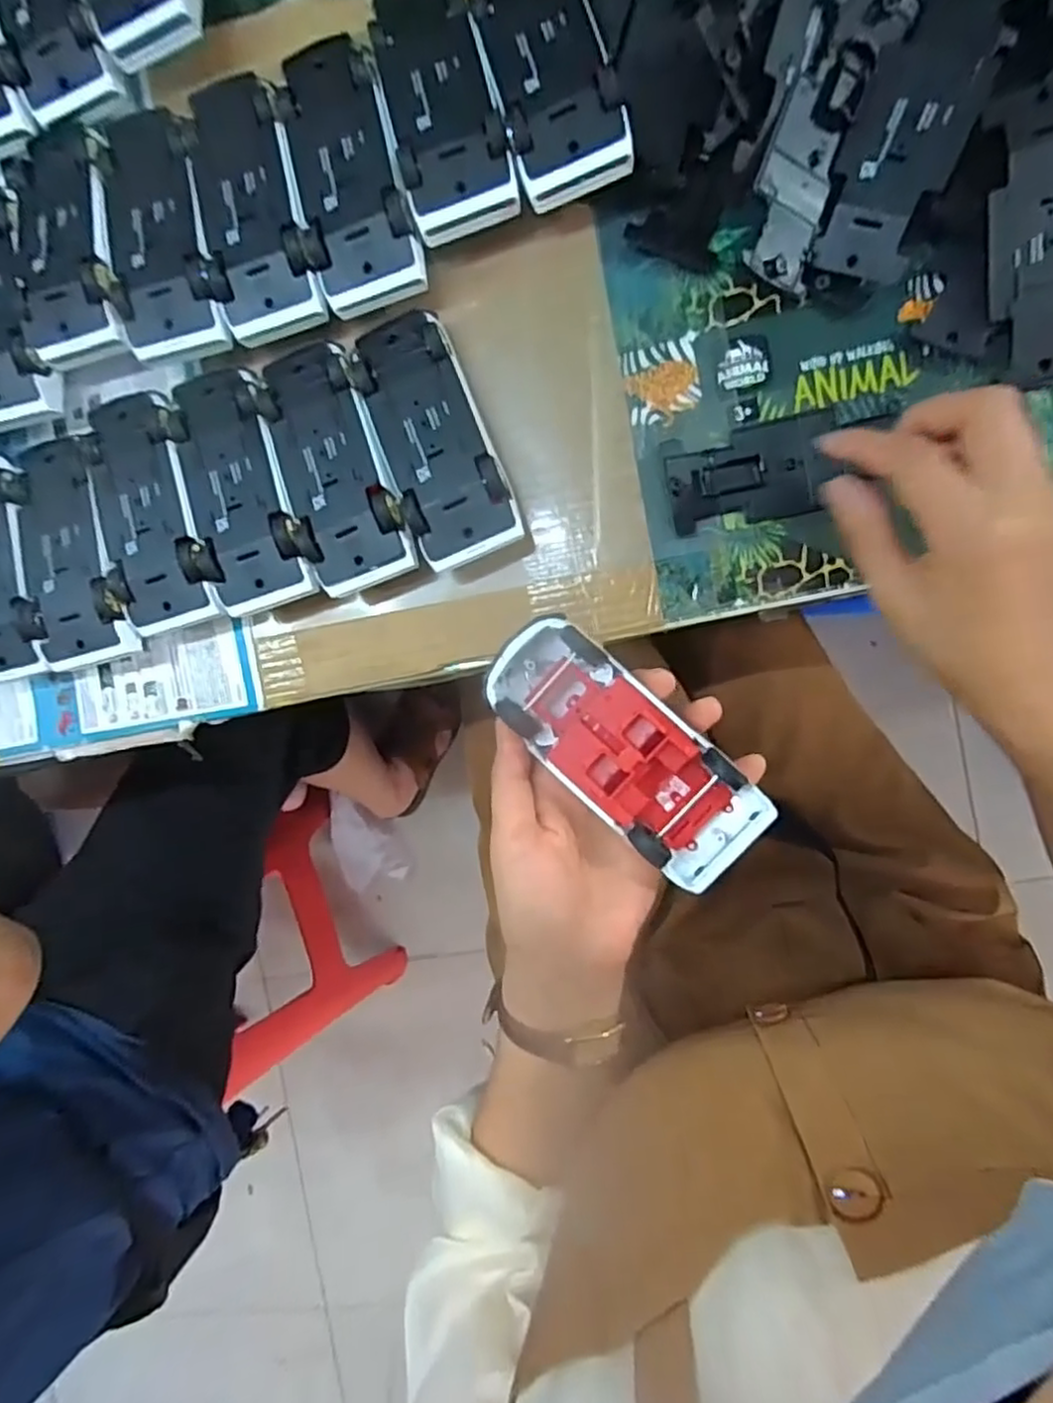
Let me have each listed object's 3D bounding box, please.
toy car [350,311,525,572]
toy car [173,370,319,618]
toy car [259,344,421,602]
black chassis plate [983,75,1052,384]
[{"bbox_3d":[-0.044,-0.132,0.352,0.051,0.042,0.121,-21,89,9],"label":"toy car"},{"bbox_3d":[-0.148,-0.111,0.369,0.053,0.041,0.121,-13,90,9],"label":"toy car"},{"bbox_3d":[-0.095,-0.123,0.361,0.054,0.042,0.124,-18,89,9],"label":"toy car"},{"bbox_3d":[0.234,-0.209,0.302,0.049,0.009,0.117,-9,106,9],"label":"black chassis plate"}]

